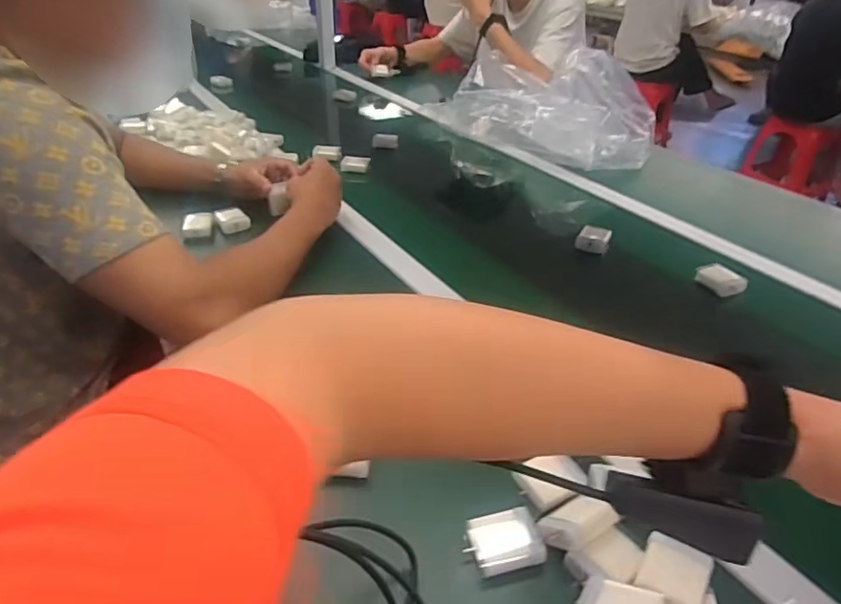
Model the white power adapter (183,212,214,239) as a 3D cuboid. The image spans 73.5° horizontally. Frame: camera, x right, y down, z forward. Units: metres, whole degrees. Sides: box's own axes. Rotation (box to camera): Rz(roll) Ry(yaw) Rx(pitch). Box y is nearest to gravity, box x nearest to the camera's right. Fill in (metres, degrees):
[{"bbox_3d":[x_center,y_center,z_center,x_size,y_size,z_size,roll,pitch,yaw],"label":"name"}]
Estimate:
[{"bbox_3d":[-0.323,-0.110,0.816,0.043,0.026,0.032,-12,36,-21],"label":"white power adapter"}]

